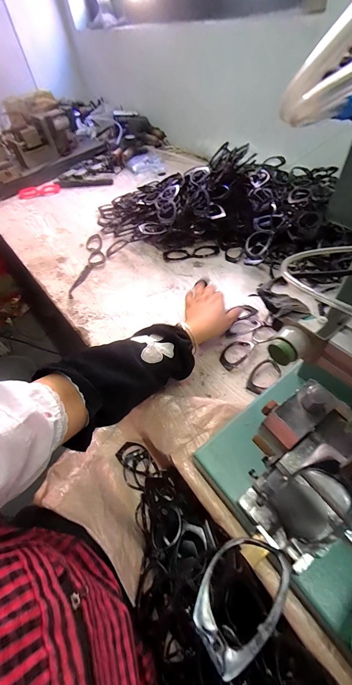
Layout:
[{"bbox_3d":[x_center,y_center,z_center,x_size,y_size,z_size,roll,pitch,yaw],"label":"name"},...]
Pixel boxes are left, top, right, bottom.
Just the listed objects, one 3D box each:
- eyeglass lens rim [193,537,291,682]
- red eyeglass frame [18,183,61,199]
[{"bbox_3d":[0.041,0.153,0.166,0.066,0.011,0.046,-31,58,-17],"label":"eyeglass lens rim"},{"bbox_3d":[-0.502,-0.555,0.989,0.145,0.026,0.047,-21,55,-11],"label":"red eyeglass frame"}]

